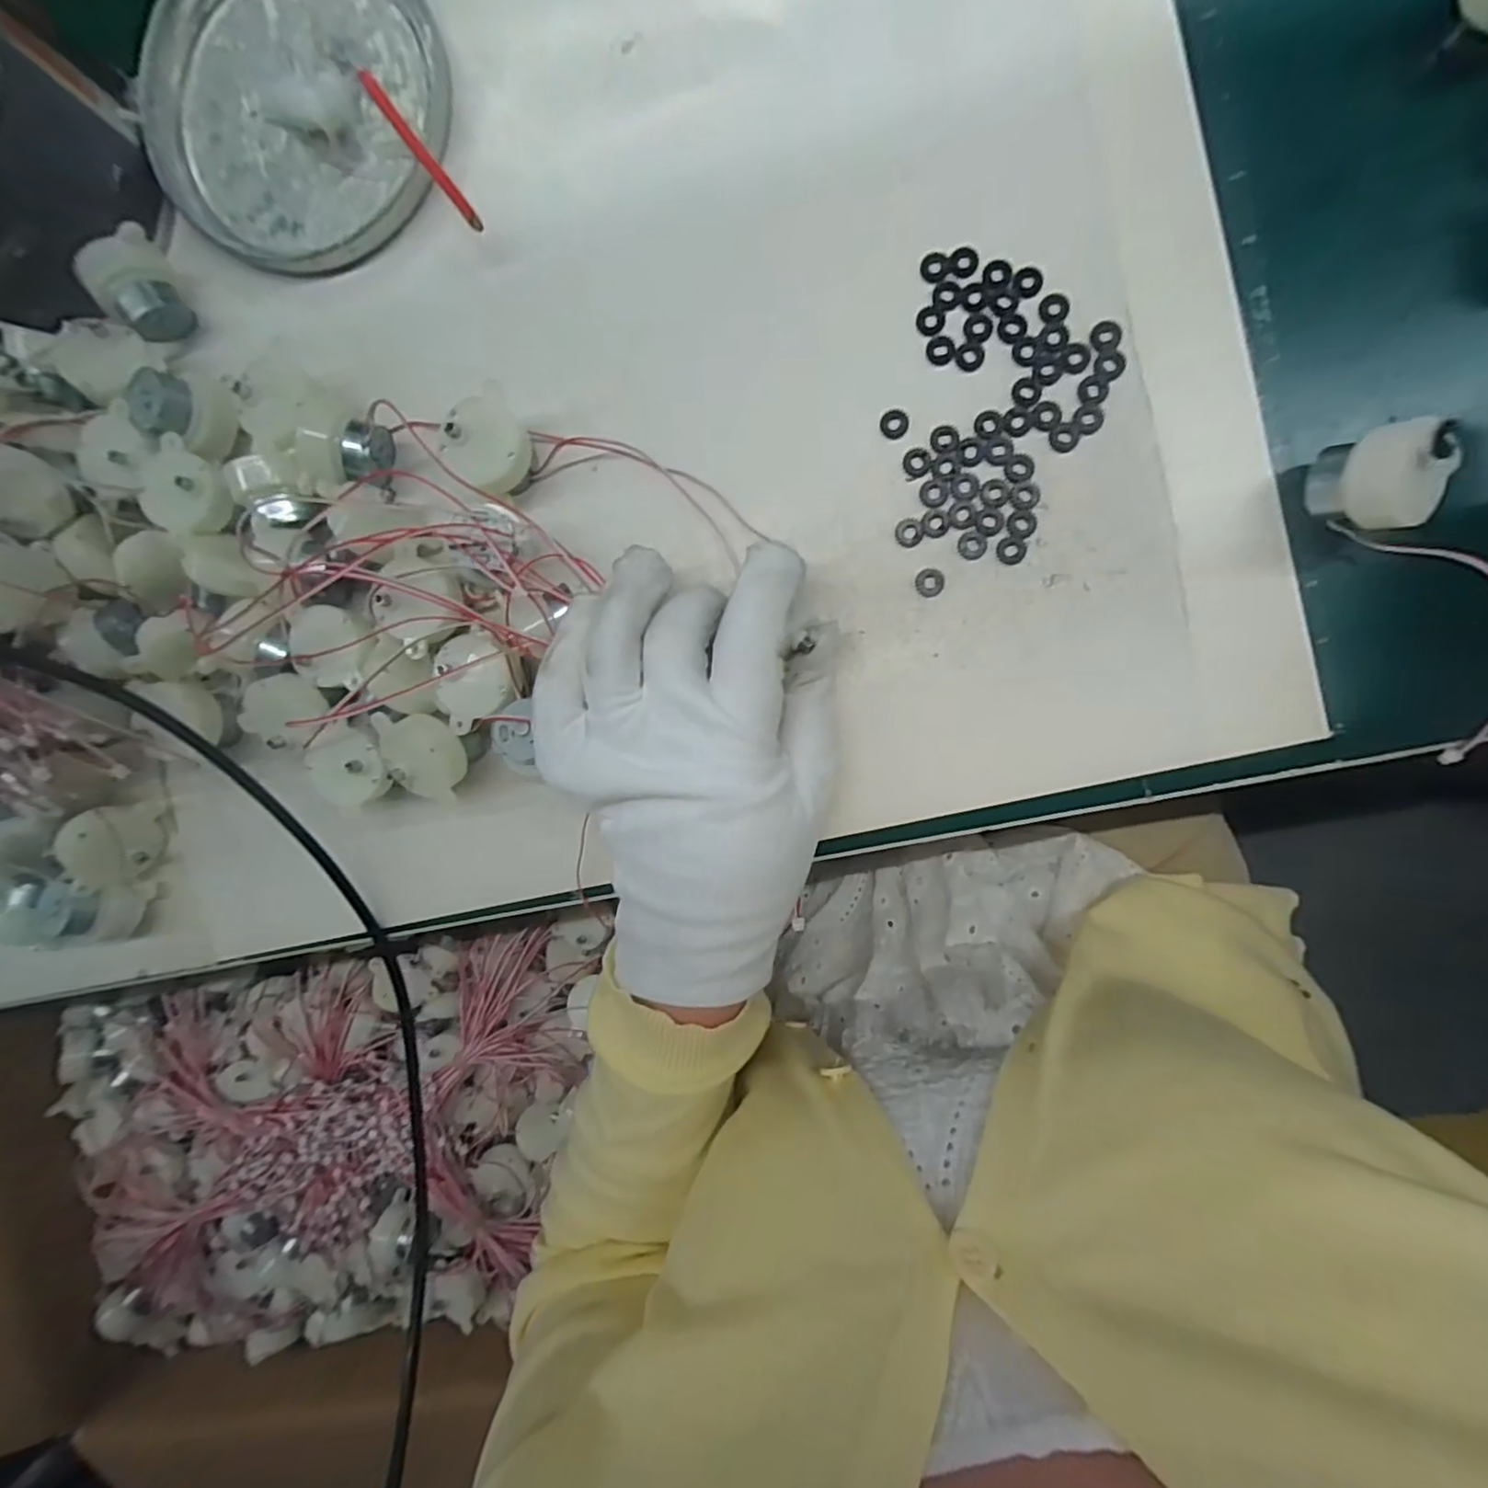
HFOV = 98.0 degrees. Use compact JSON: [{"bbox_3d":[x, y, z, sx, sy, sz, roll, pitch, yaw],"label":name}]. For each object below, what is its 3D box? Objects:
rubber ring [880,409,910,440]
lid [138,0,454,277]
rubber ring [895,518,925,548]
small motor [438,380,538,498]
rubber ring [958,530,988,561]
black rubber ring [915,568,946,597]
[{"bbox_3d":[0.057,-0.121,0.244,0.011,0.004,0.011,1,95,8],"label":"rubber ring"},{"bbox_3d":[-0.188,-0.270,0.267,0.126,0.014,0.139,-45,88,9],"label":"lid"},{"bbox_3d":[0.063,-0.081,0.246,0.011,0.004,0.011,1,95,8],"label":"rubber ring"},{"bbox_3d":[-0.097,-0.117,0.252,0.030,0.026,0.033,1,95,8],"label":"small motor"},{"bbox_3d":[0.086,-0.075,0.243,0.011,0.004,0.011,1,95,8],"label":"rubber ring"},{"bbox_3d":[0.071,-0.062,0.246,0.011,0.004,0.011,1,95,8],"label":"black rubber ring"}]

